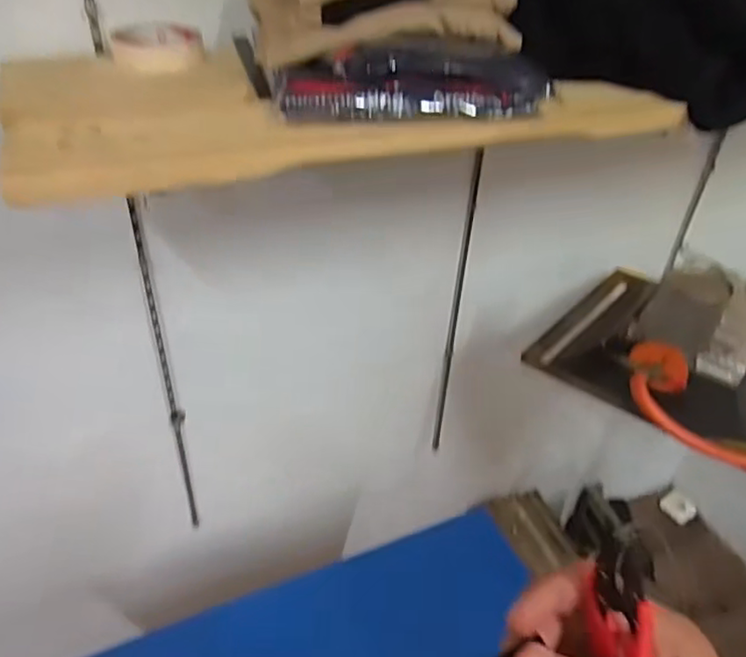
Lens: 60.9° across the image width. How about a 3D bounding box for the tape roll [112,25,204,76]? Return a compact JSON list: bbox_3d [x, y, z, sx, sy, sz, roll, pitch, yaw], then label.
[{"bbox_3d":[-0.210,-0.274,0.621,0.083,0.024,0.083,-6,38,-12],"label":"tape roll"}]

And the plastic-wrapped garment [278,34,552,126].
[{"bbox_3d":[0.044,-0.220,0.551,0.257,0.045,0.100,-3,38,-9],"label":"plastic-wrapped garment"}]

